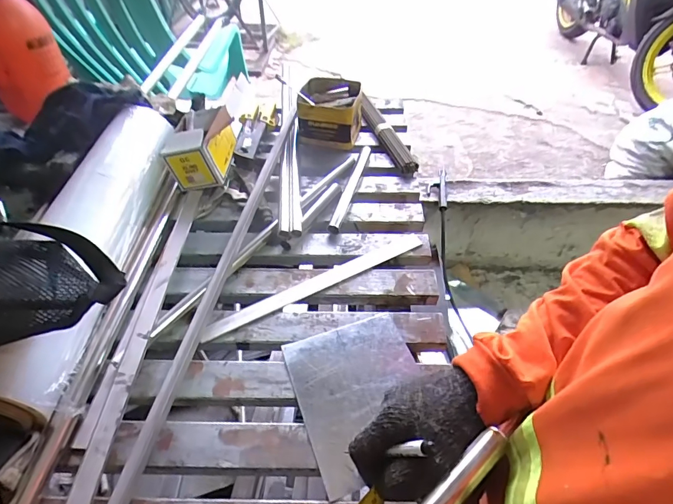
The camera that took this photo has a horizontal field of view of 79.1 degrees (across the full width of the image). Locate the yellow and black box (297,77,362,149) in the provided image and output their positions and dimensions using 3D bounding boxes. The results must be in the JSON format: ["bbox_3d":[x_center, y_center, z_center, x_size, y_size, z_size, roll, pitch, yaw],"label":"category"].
[{"bbox_3d":[-0.011,-0.287,0.829,0.119,0.086,0.146,4,48,3],"label":"yellow and black box"}]

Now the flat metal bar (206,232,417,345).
[{"bbox_3d":[-0.022,0.042,0.594,0.350,0.010,0.027,-23,52,-19],"label":"flat metal bar"}]

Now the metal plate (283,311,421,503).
[{"bbox_3d":[0.030,0.164,0.486,0.150,0.006,0.182,-15,50,-14],"label":"metal plate"}]

